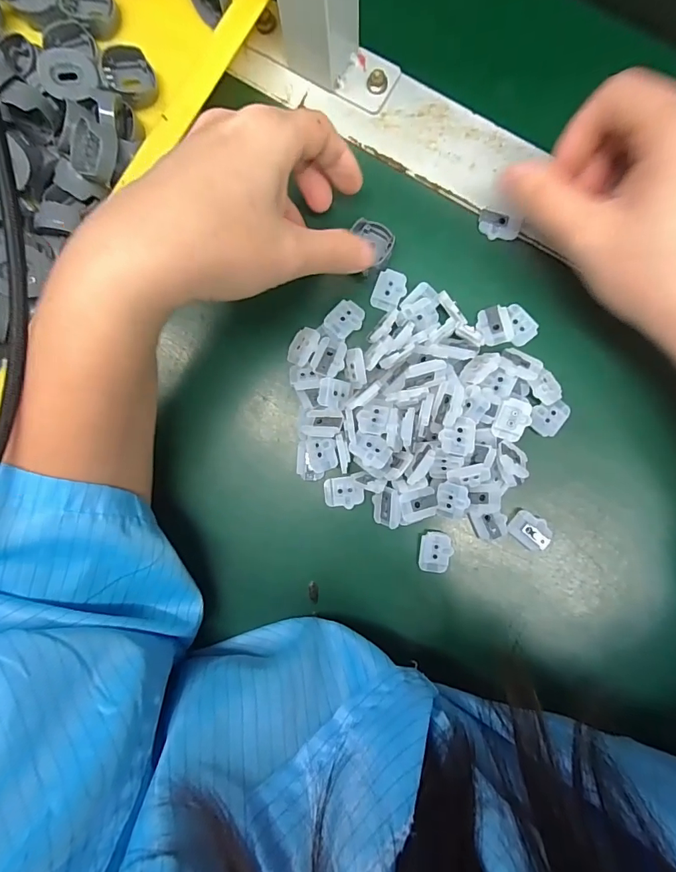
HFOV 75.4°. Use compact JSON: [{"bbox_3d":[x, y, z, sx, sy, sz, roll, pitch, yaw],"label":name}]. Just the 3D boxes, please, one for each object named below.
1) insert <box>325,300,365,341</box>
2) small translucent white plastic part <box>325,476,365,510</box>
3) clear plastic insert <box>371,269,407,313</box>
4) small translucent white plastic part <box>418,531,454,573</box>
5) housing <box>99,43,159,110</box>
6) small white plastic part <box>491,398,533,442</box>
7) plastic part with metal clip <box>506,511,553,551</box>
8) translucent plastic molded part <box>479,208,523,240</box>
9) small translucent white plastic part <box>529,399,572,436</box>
[{"bbox_3d":[0.004,-0.064,0.242,0.017,0.004,0.021,41,89,2],"label":"insert"},{"bbox_3d":[0.004,0.031,0.240,0.021,0.004,0.017,3,87,1],"label":"small translucent white plastic part"},{"bbox_3d":[0.029,-0.080,0.243,0.017,0.006,0.021,23,88,2],"label":"clear plastic insert"},{"bbox_3d":[0.053,0.064,0.238,0.017,0.004,0.022,6,87,1],"label":"small translucent white plastic part"},{"bbox_3d":[-0.115,-0.199,0.242,0.030,0.009,0.030,1,88,-23],"label":"housing"},{"bbox_3d":[0.091,-0.008,0.227,0.016,0.004,0.021,17,106,1],"label":"small white plastic part"},{"bbox_3d":[0.104,0.052,0.236,0.023,0.004,0.017,42,89,2],"label":"plastic part with metal clip"},{"bbox_3d":[0.089,-0.116,0.242,0.023,0.006,0.013,22,88,2],"label":"translucent plastic molded part"},{"bbox_3d":[0.115,-0.011,0.237,0.017,0.004,0.022,42,89,2],"label":"small translucent white plastic part"}]

